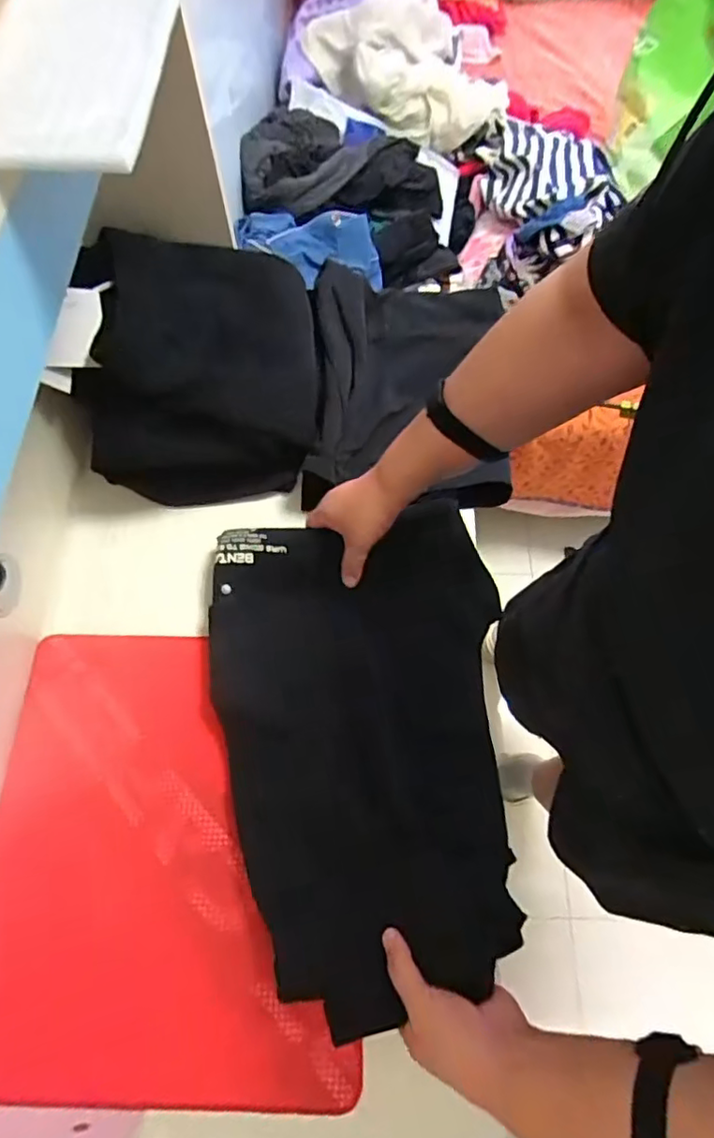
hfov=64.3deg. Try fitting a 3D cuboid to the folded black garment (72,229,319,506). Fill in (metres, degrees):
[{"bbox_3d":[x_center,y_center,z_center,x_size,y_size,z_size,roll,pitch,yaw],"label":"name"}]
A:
[{"bbox_3d":[-0.189,-0.249,0.714,0.279,0.043,0.311,-6,95,-24],"label":"folded black garment"}]

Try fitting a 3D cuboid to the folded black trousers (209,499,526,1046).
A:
[{"bbox_3d":[0.015,0.169,0.625,0.323,0.087,0.473,-9,69,-4],"label":"folded black trousers"}]

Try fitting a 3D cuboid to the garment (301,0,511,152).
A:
[{"bbox_3d":[0.103,-1.199,1.312,0.366,0.144,0.491,-20,70,-8],"label":"garment"}]

